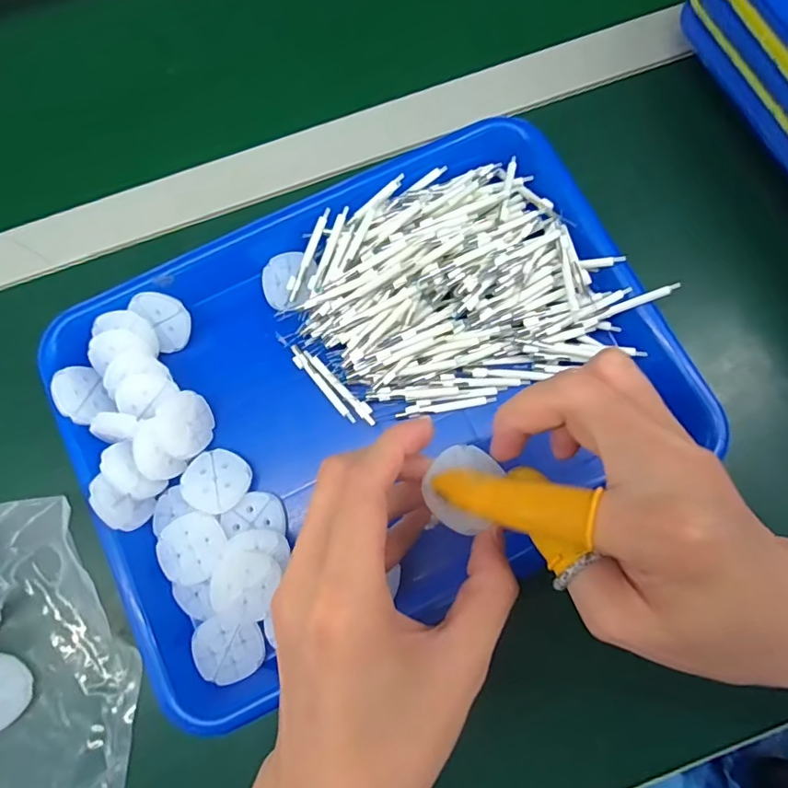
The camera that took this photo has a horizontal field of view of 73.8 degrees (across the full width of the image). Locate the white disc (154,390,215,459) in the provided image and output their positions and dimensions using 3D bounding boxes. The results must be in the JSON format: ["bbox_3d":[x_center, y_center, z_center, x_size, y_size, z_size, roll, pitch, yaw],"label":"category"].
[{"bbox_3d":[-0.115,0.017,0.291,0.007,0.035,0.033,-6,35,35],"label":"white disc"}]

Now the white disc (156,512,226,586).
[{"bbox_3d":[-0.109,0.084,0.284,0.034,0.007,0.034,0,77,1],"label":"white disc"}]

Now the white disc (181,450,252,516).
[{"bbox_3d":[-0.099,0.048,0.292,0.035,0.007,0.035,2,64,-5],"label":"white disc"}]

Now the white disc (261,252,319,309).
[{"bbox_3d":[-0.064,-0.070,0.321,0.033,0.006,0.037,14,80,19],"label":"white disc"}]

